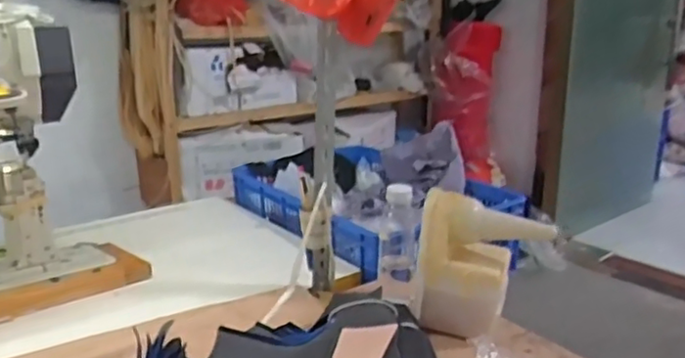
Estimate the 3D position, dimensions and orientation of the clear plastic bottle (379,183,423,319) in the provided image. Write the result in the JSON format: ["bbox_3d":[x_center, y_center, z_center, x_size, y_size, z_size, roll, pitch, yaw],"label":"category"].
[{"bbox_3d":[0.095,0.109,1.025,0.076,0.187,0.062,4,17,12],"label":"clear plastic bottle"}]

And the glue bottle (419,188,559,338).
[{"bbox_3d":[0.207,0.128,0.932,0.188,0.183,0.083,4,17,11],"label":"glue bottle"}]

